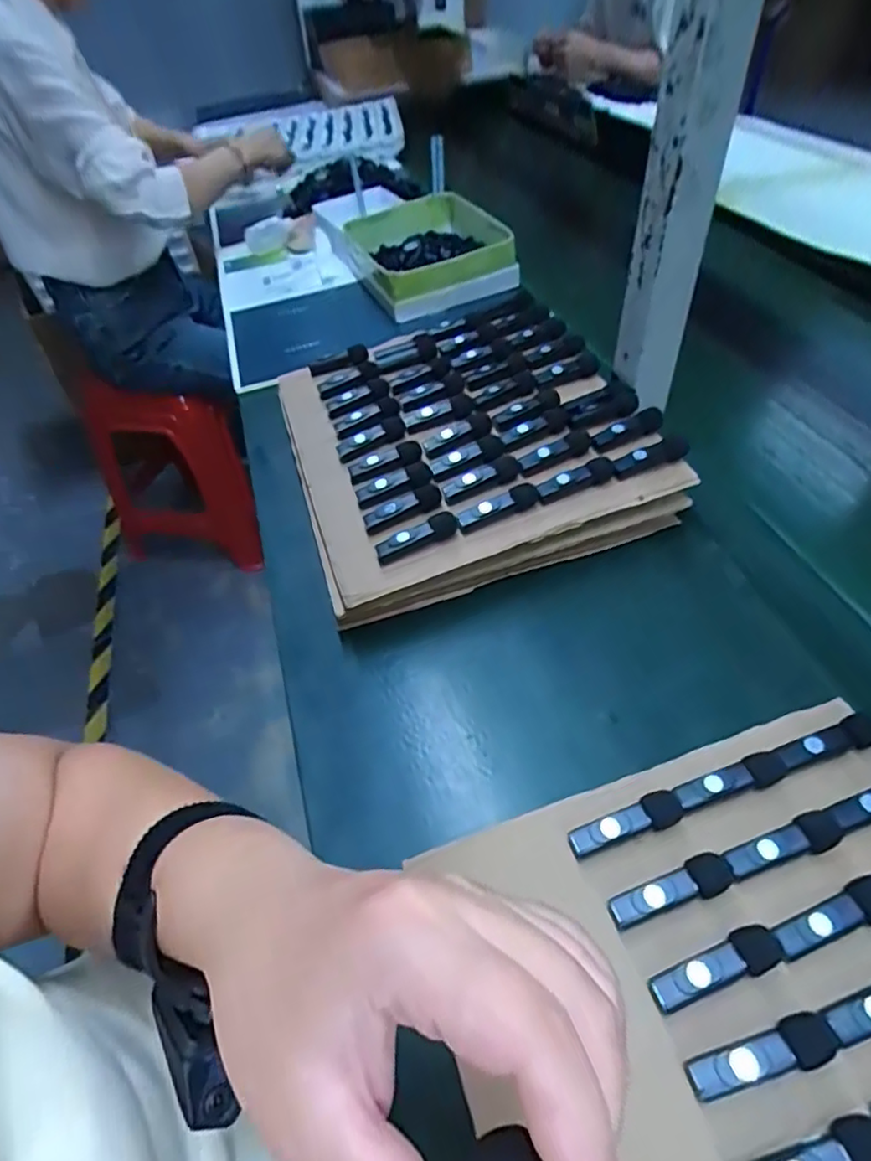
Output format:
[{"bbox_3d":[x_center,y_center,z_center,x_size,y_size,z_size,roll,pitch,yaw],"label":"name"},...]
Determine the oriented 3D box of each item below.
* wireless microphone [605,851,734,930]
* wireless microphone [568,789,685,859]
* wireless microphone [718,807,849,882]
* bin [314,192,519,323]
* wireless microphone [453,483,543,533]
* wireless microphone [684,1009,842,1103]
[{"bbox_3d":[0.125,0.164,0.316,0.067,0.010,0.019,-18,49,-12],"label":"wireless microphone"},{"bbox_3d":[0.109,0.140,0.343,0.066,0.017,0.019,-18,49,-12],"label":"wireless microphone"},{"bbox_3d":[0.187,0.141,0.323,0.065,0.011,0.018,-15,49,-10],"label":"wireless microphone"},{"bbox_3d":[-0.012,-0.459,0.847,0.192,0.065,0.240,-19,49,-13],"label":"bin"},{"bbox_3d":[0.049,-0.058,0.466,0.064,0.015,0.016,-19,49,-13],"label":"wireless microphone"},{"bbox_3d":[0.147,0.214,0.270,0.067,0.011,0.018,-15,49,-9],"label":"wireless microphone"}]

